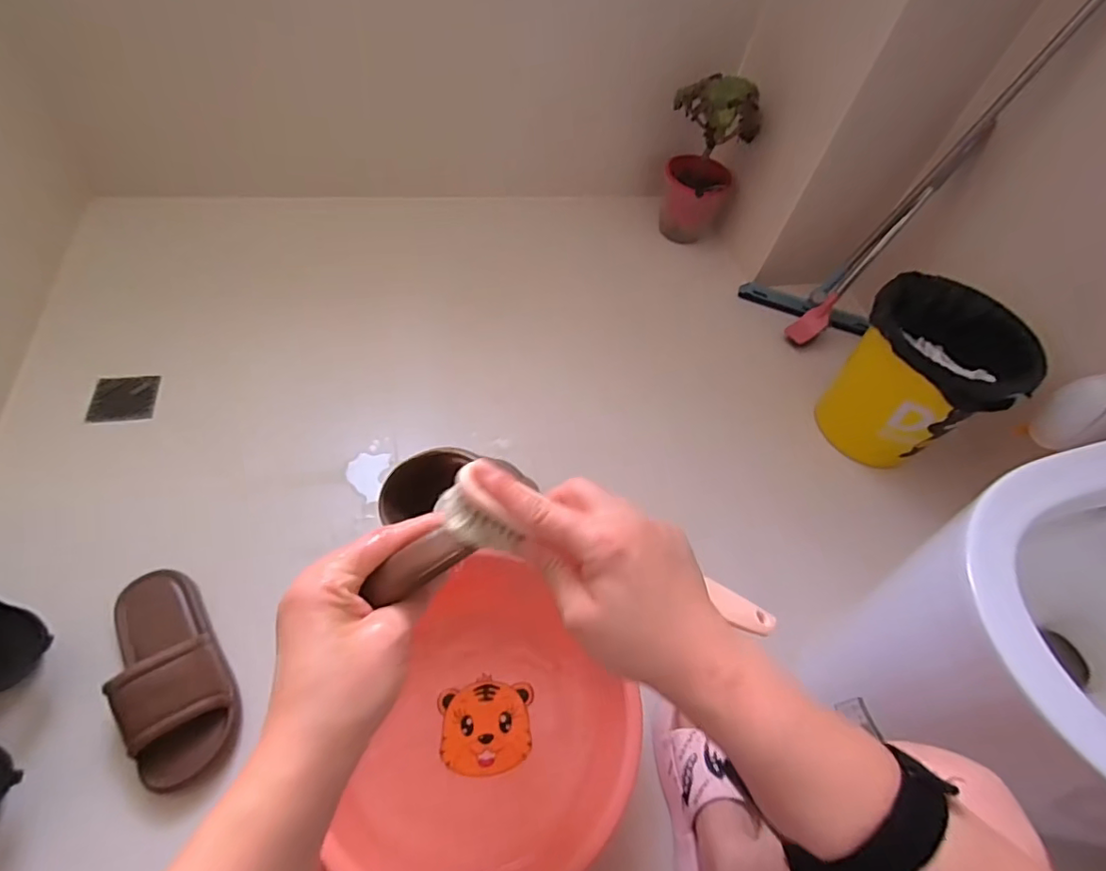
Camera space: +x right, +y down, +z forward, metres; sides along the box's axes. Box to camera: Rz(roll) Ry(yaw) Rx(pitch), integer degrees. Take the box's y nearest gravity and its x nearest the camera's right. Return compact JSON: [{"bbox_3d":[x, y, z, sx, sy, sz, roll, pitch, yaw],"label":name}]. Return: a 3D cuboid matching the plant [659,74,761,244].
[{"bbox_3d":[0.377,-0.675,1.346,0.171,0.373,0.148,34,57,20],"label":"plant"}]

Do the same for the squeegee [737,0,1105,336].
[{"bbox_3d":[0.799,-0.548,1.074,0.175,0.901,0.232,6,46,-36],"label":"squeegee"}]

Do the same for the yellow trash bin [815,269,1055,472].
[{"bbox_3d":[0.694,-0.107,1.029,0.273,0.275,0.267,-21,57,-19],"label":"yellow trash bin"}]

